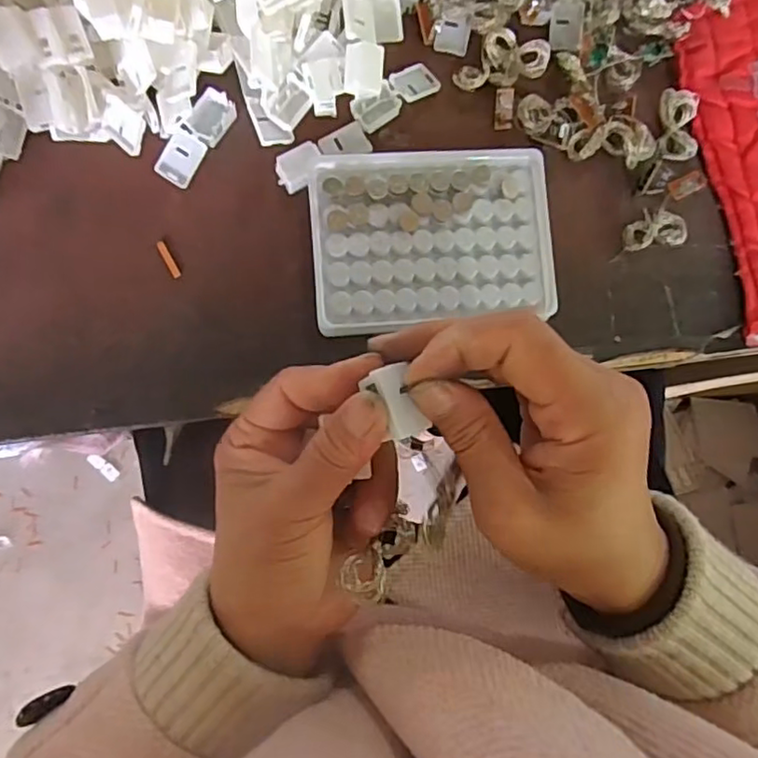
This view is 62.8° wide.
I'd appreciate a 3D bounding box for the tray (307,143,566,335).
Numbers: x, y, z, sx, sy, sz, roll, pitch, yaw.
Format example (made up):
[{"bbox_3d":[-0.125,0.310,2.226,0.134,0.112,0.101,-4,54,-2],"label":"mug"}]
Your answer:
[{"bbox_3d":[0.029,-0.077,0.345,0.128,0.026,0.096,-4,85,-5],"label":"tray"}]

